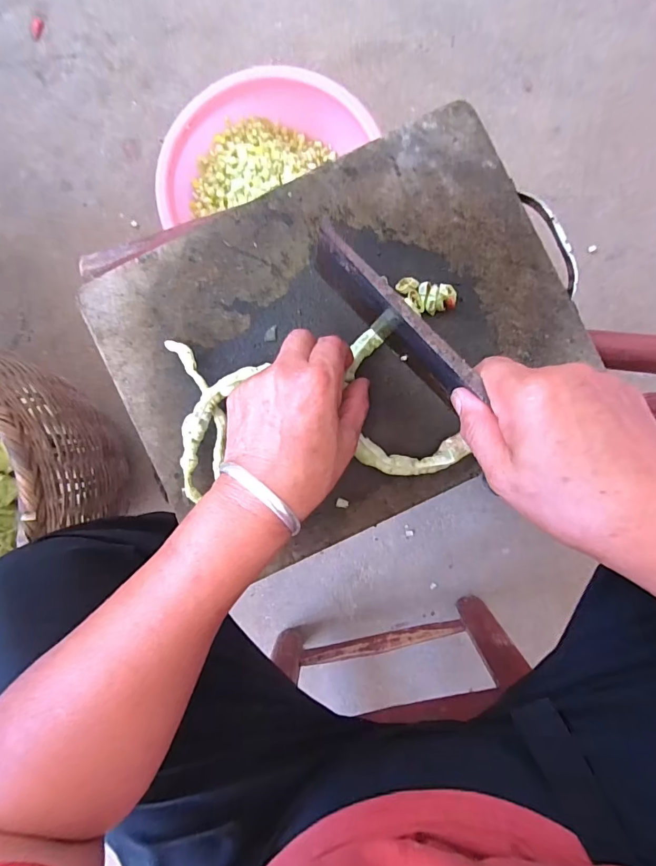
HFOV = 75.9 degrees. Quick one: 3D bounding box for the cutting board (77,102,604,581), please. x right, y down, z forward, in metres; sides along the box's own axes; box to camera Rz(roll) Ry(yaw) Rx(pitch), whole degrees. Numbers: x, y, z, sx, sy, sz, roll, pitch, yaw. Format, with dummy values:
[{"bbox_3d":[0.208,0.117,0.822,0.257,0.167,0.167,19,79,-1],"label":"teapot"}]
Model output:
[{"bbox_3d":[0.016,-0.066,0.337,0.354,0.031,0.270,-27,92,4],"label":"cutting board"}]

